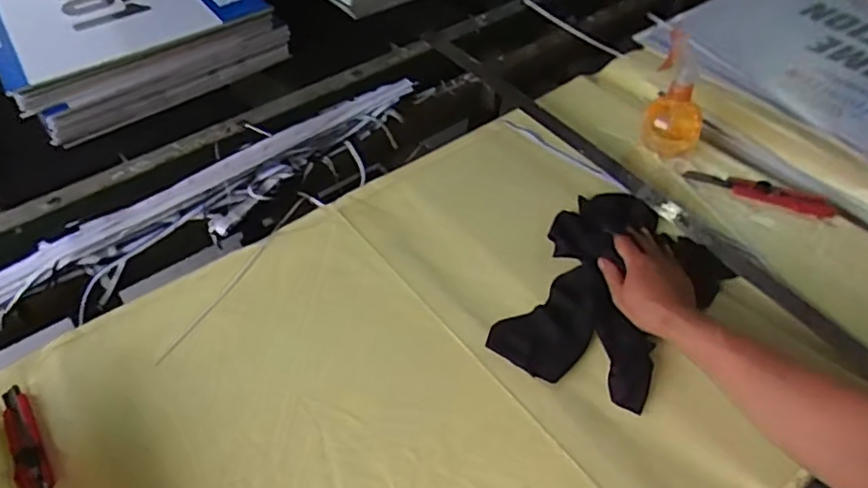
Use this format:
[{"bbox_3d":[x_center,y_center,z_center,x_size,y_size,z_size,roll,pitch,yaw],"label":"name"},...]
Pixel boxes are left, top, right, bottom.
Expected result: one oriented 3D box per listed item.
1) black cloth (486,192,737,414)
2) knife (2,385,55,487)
[{"bbox_3d":[0.205,0.049,0.742,0.204,0.024,0.293,32,57,27],"label":"black cloth"},{"bbox_3d":[-0.425,0.200,0.650,0.031,0.020,0.151,-27,53,-19],"label":"knife"}]

